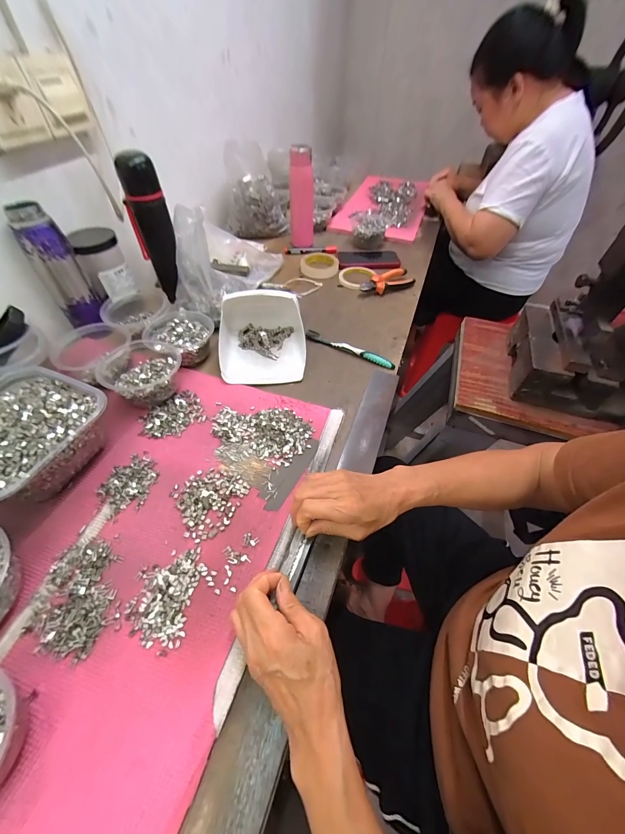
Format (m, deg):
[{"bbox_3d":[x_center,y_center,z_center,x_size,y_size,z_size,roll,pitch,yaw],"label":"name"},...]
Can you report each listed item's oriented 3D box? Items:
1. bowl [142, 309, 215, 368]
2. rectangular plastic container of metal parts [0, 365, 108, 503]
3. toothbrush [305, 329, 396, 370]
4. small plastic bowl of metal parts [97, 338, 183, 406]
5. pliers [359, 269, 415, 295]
[{"bbox_3d":[-0.240,-0.149,0.572,0.112,0.042,0.108,24,54,15],"label":"bowl"},{"bbox_3d":[-0.378,0.026,0.405,0.177,0.081,0.169,19,53,11],"label":"rectangular plastic container of metal parts"},{"bbox_3d":[0.071,-0.132,0.598,0.184,0.016,0.017,23,54,14],"label":"toothbrush"},{"bbox_3d":[-0.272,-0.073,0.498,0.117,0.059,0.125,-23,57,-20],"label":"small plastic bowl of metal parts"},{"bbox_3d":[0.177,-0.322,0.739,0.137,0.031,0.050,-22,56,-19],"label":"pliers"}]

